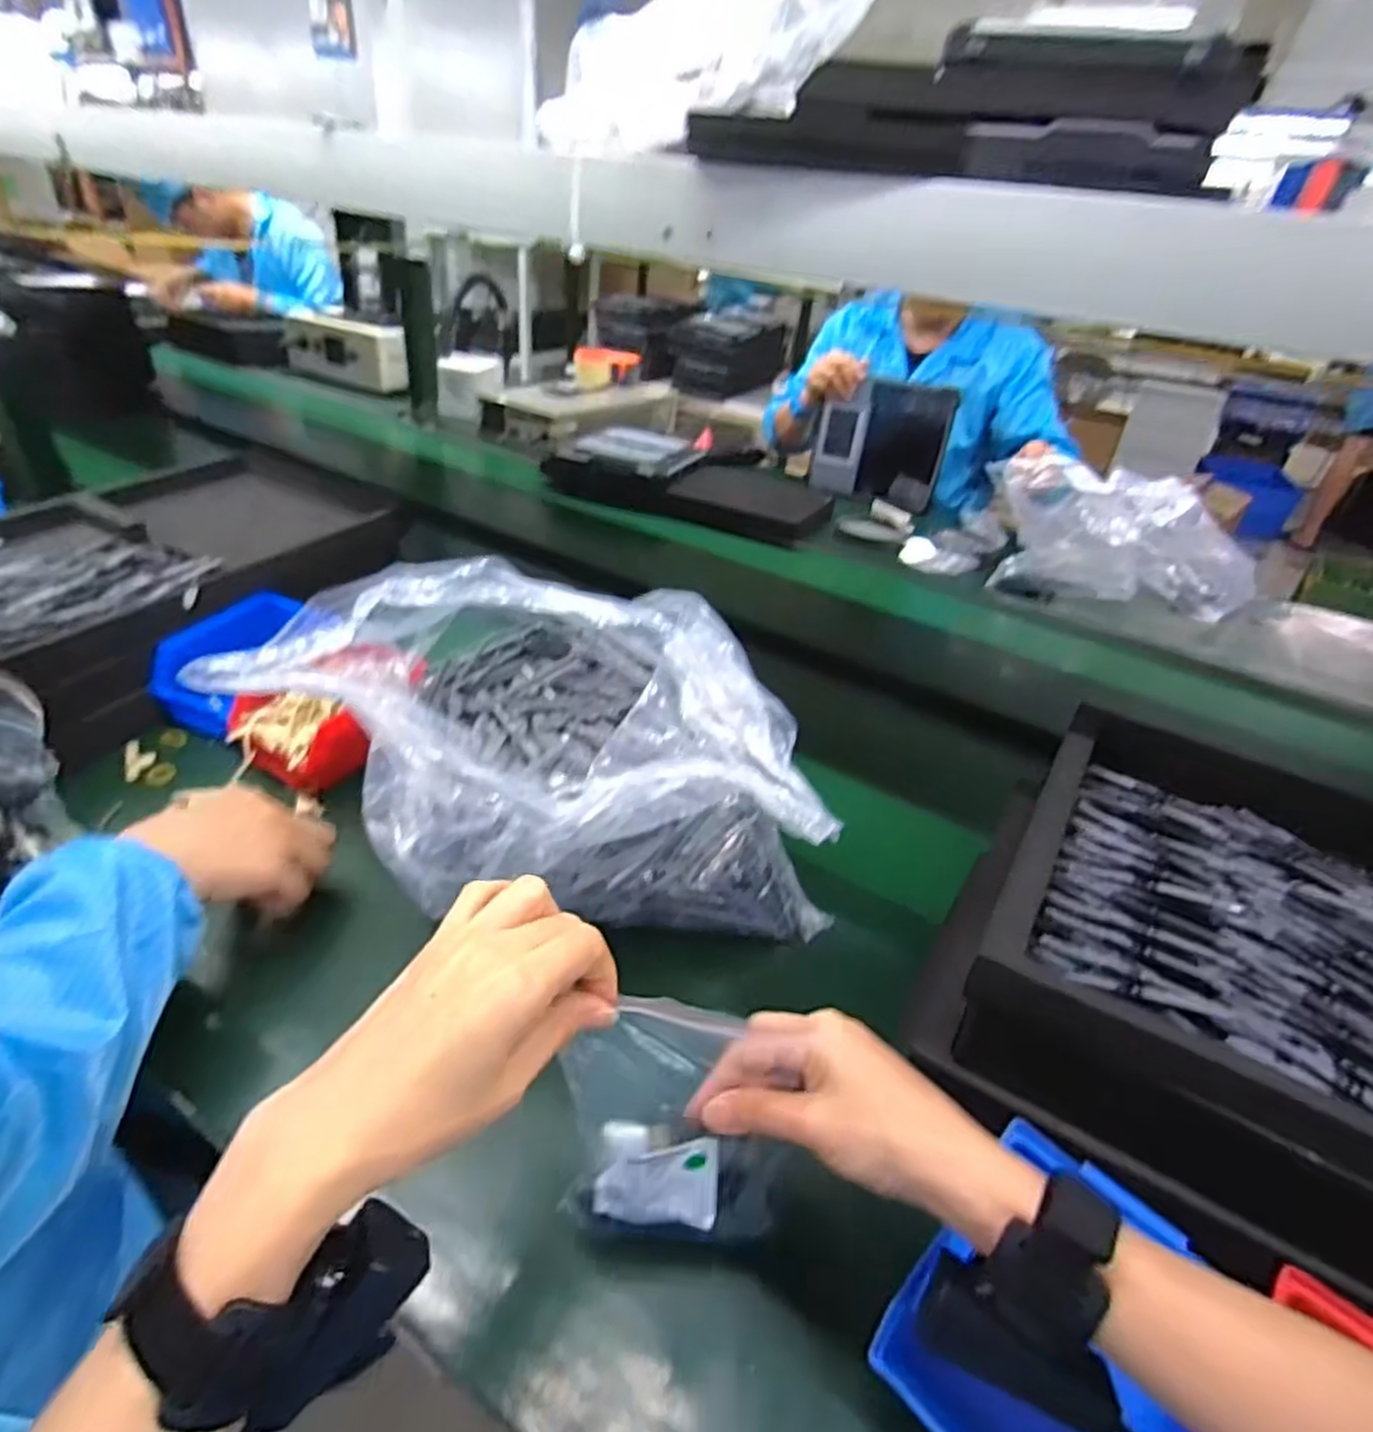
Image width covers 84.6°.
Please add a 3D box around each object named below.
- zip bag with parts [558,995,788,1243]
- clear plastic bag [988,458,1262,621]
[{"bbox_3d":[-0.004,0.203,0.369,0.104,0.134,0.030,2,14,-10],"label":"zip bag with parts"},{"bbox_3d":[0.664,-0.268,1.144,0.389,0.165,0.209,9,35,3],"label":"clear plastic bag"}]

